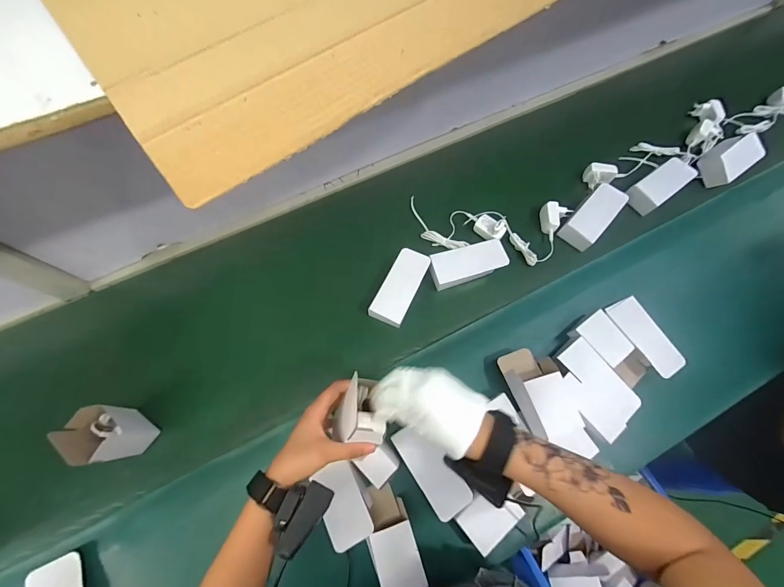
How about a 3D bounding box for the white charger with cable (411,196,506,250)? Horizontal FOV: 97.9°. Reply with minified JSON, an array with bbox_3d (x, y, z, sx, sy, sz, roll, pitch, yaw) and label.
[{"bbox_3d":[0.129,-0.140,0.708,0.201,0.034,0.100,15,71,5],"label":"white charger with cable"}]

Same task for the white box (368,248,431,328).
[{"bbox_3d":[0.015,-0.014,0.640,0.064,0.021,0.147,25,72,8],"label":"white box"}]

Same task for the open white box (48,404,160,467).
[{"bbox_3d":[-0.436,0.215,0.530,0.077,0.126,0.065,26,72,8],"label":"open white box"}]

